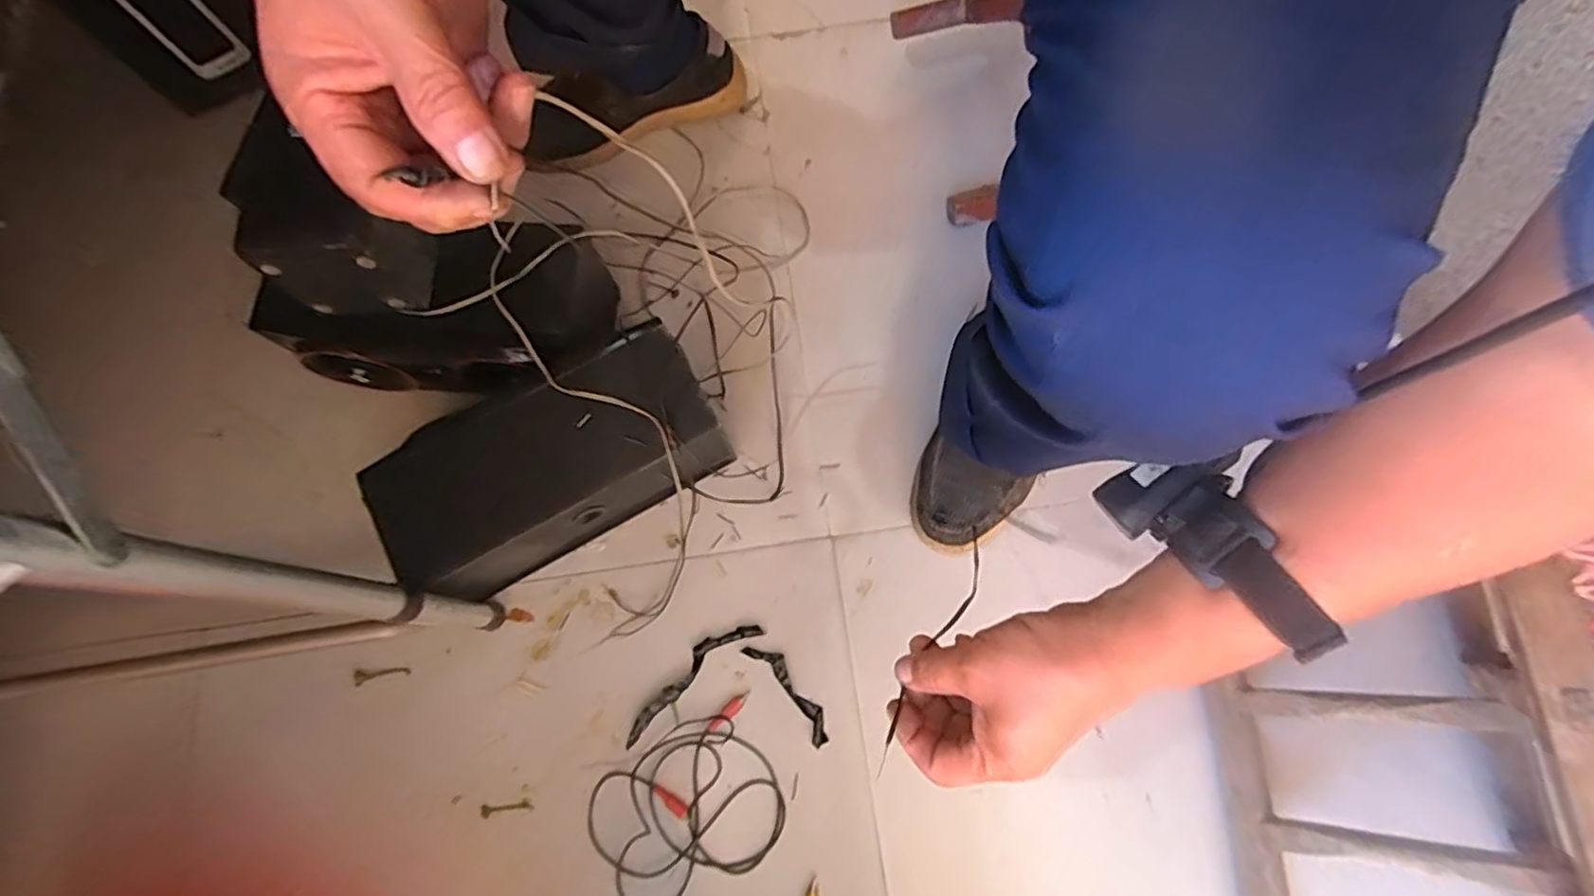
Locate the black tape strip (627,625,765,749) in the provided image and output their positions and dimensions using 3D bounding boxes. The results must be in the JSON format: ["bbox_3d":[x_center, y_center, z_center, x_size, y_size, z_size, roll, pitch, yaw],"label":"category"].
[{"bbox_3d":[-0.099,0.206,0.609,0.149,0.004,0.029,-40,77,-9],"label":"black tape strip"}]

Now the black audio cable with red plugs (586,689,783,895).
[{"bbox_3d":[-0.097,0.310,0.576,0.162,0.008,0.131,-24,75,-5],"label":"black audio cable with red plugs"}]

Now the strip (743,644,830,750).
[{"bbox_3d":[-0.007,0.218,0.605,0.025,0.004,0.107,-38,77,-9],"label":"strip"}]

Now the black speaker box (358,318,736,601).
[{"bbox_3d":[-0.214,0.015,0.609,0.278,0.120,0.133,-27,75,-6],"label":"black speaker box"}]

